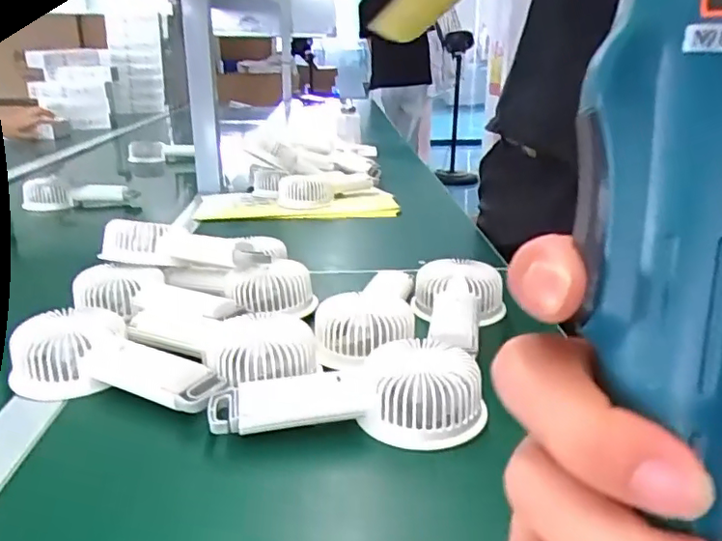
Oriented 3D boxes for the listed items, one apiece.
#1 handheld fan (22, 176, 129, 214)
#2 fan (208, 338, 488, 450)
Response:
[{"bbox_3d":[-0.473,-0.128,1.010,0.162,0.055,0.032,-1,20,-5],"label":"handheld fan"},{"bbox_3d":[-0.007,0.083,0.419,0.184,0.044,0.081,0,20,-1],"label":"fan"}]

